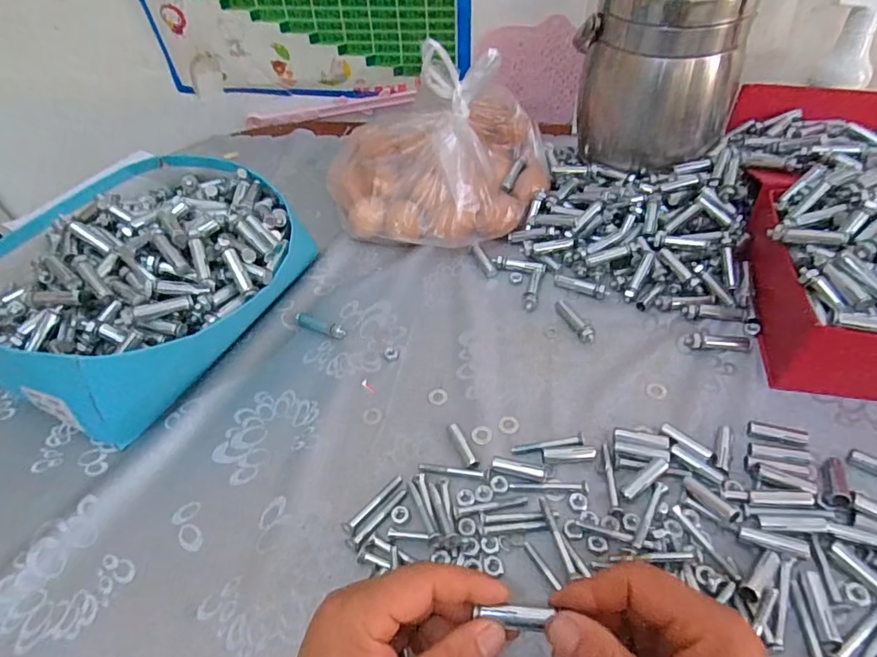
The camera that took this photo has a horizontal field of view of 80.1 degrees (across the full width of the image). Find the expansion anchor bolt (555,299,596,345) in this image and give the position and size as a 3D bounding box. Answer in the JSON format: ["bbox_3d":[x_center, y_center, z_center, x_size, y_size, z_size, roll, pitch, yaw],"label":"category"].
[{"bbox_3d":[0.126,-0.009,0.486,0.014,0.011,0.054,-23,50,-15],"label":"expansion anchor bolt"}]

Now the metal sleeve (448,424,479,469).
[{"bbox_3d":[0.018,0.092,0.408,0.009,0.007,0.040,-22,50,-14],"label":"metal sleeve"}]

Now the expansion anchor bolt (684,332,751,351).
[{"bbox_3d":[0.246,0.011,0.459,0.054,0.013,0.016,1,48,6],"label":"expansion anchor bolt"}]

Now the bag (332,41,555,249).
[{"bbox_3d":[-0.002,-0.188,0.564,0.240,0.158,0.167,2,48,7],"label":"bag"}]

